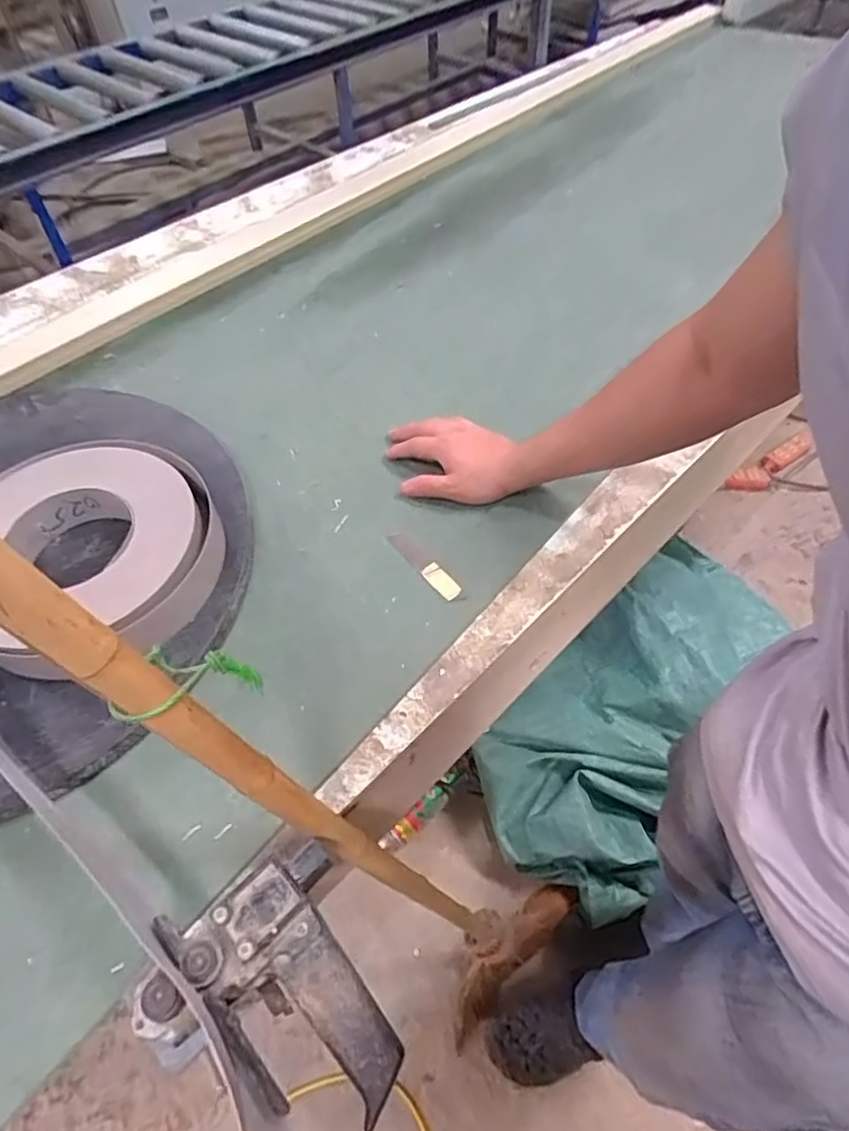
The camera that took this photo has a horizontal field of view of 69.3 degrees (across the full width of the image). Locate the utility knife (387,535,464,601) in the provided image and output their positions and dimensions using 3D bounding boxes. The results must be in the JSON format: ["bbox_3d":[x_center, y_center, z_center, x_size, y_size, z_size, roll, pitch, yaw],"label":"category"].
[{"bbox_3d":[0.000,-0.003,0.593,0.019,0.004,0.097,-34,61,-20],"label":"utility knife"}]

